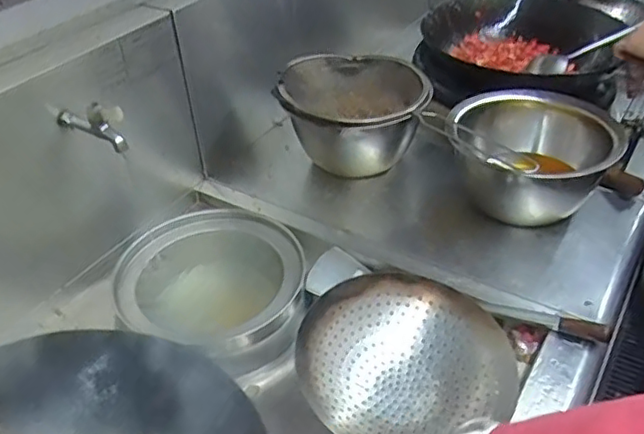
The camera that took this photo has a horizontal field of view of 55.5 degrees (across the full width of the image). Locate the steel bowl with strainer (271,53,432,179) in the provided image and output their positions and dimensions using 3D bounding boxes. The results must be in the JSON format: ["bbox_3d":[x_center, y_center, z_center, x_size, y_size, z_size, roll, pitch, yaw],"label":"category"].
[{"bbox_3d":[0.070,-0.193,1.246,0.272,0.205,0.281,-3,37,2],"label":"steel bowl with strainer"}]

